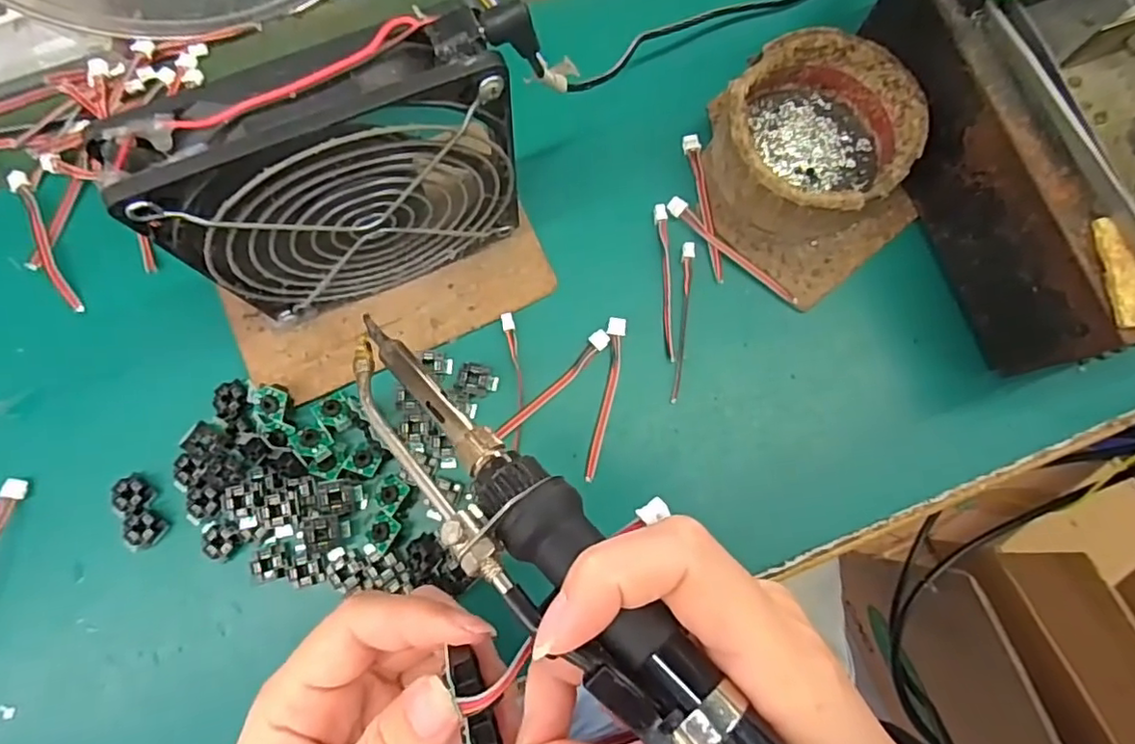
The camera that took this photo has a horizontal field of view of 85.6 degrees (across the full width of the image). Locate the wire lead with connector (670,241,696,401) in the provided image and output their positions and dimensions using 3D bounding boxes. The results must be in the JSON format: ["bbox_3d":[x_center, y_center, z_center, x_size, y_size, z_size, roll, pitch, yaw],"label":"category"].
[{"bbox_3d":[0.054,-0.024,0.288,0.006,0.004,0.077,8,81,0],"label":"wire lead with connector"}]

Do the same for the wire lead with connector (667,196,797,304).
[{"bbox_3d":[0.079,-0.057,0.294,0.075,0.005,0.008,42,82,5],"label":"wire lead with connector"}]

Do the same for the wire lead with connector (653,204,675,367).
[{"bbox_3d":[0.047,-0.043,0.291,0.006,0.004,0.076,-2,81,-2],"label":"wire lead with connector"}]

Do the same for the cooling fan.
[{"bbox_3d":[-0.077,-0.064,0.231,0.116,0.130,0.025,-23,82,-5],"label":"cooling fan"}]

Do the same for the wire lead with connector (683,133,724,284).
[{"bbox_3d":[0.067,-0.081,0.300,0.008,0.004,0.077,-7,81,-2],"label":"wire lead with connector"}]

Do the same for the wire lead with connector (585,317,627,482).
[{"bbox_3d":[0.018,0.012,0.282,0.008,0.004,0.075,9,81,0],"label":"wire lead with connector"}]

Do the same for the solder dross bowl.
[{"bbox_3d":[0.113,-0.109,0.284,0.082,0.040,0.079,0,81,-1],"label":"solder dross bowl"}]

